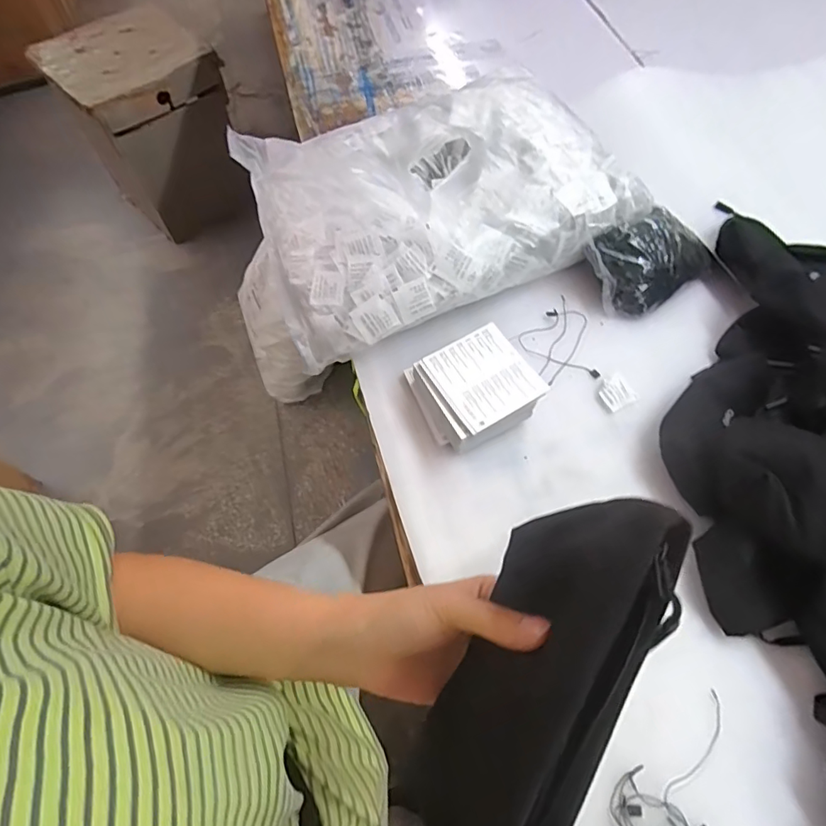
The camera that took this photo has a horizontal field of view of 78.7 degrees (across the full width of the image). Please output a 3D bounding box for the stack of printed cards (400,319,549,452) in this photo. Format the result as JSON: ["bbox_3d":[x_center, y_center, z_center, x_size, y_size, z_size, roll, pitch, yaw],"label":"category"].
[{"bbox_3d":[0.062,-0.027,0.533,0.111,0.053,0.116,-29,65,-13],"label":"stack of printed cards"}]

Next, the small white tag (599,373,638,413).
[{"bbox_3d":[0.223,-0.023,0.553,0.036,0.004,0.036,-26,64,-12],"label":"small white tag"}]

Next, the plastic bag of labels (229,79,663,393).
[{"bbox_3d":[0.006,-0.271,0.639,0.454,0.099,0.339,-24,64,-11],"label":"plastic bag of labels"}]

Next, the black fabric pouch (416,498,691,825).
[{"bbox_3d":[0.049,0.128,0.228,0.082,0.023,0.195,17,83,57],"label":"black fabric pouch"}]

